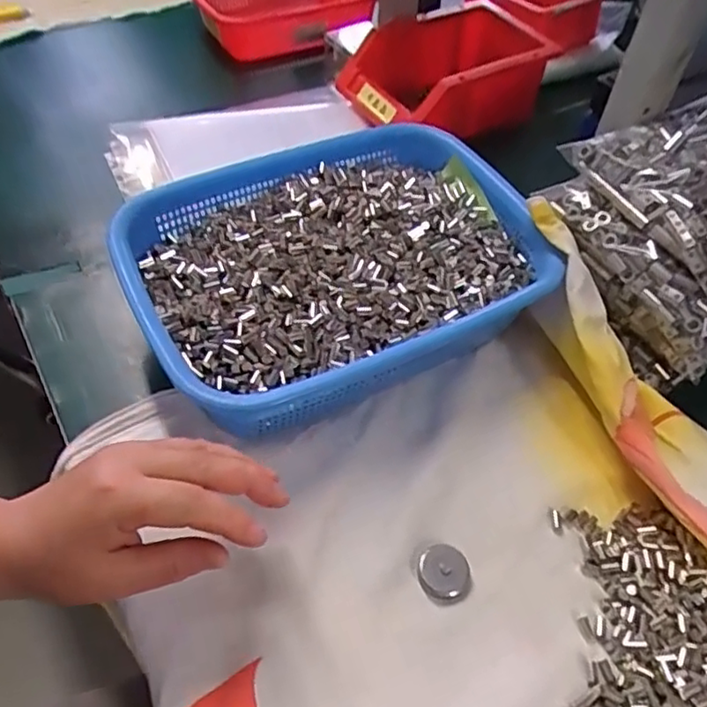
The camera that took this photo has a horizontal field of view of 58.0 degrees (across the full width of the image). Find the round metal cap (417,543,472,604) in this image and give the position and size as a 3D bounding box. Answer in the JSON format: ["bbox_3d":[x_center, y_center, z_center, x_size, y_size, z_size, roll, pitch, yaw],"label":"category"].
[{"bbox_3d":[0.053,0.127,0.370,0.030,0.008,0.030,1,52,-1],"label":"round metal cap"}]

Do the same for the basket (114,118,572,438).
[{"bbox_3d":[-0.009,-0.061,0.469,0.293,0.076,0.210,-24,56,-19],"label":"basket"}]

